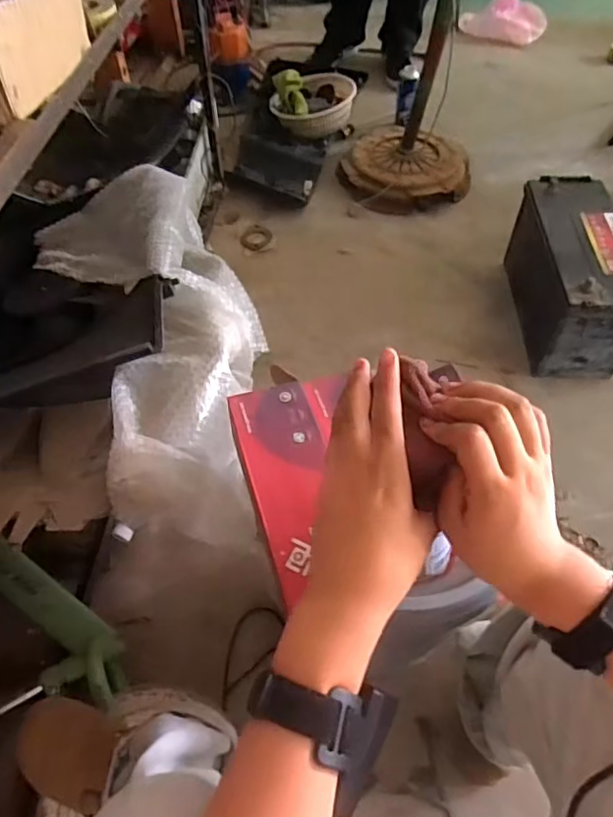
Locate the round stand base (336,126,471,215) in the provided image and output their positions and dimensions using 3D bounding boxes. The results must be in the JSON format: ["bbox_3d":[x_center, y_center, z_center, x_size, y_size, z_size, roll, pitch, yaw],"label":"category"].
[{"bbox_3d":[0.261,-0.679,1.585,0.330,0.077,0.336,0,53,0],"label":"round stand base"}]

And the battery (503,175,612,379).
[{"bbox_3d":[0.556,-0.283,1.215,0.162,0.207,0.383,1,53,1],"label":"battery"}]

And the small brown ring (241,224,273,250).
[{"bbox_3d":[-0.130,-0.445,1.498,0.081,0.007,0.105,7,54,5],"label":"small brown ring"}]

